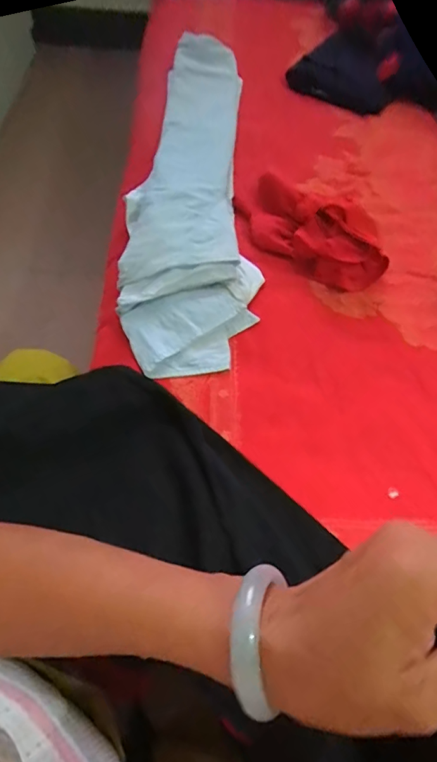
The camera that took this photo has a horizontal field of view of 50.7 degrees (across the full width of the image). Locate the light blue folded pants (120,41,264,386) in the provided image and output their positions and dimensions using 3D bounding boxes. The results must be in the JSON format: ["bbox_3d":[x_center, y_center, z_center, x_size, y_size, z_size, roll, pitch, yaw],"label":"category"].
[{"bbox_3d":[-0.040,-0.306,0.657,0.168,0.055,0.678,1,59,-4],"label":"light blue folded pants"}]

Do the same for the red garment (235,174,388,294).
[{"bbox_3d":[0.120,-0.200,0.601,0.208,0.067,0.105,32,62,14],"label":"red garment"}]

